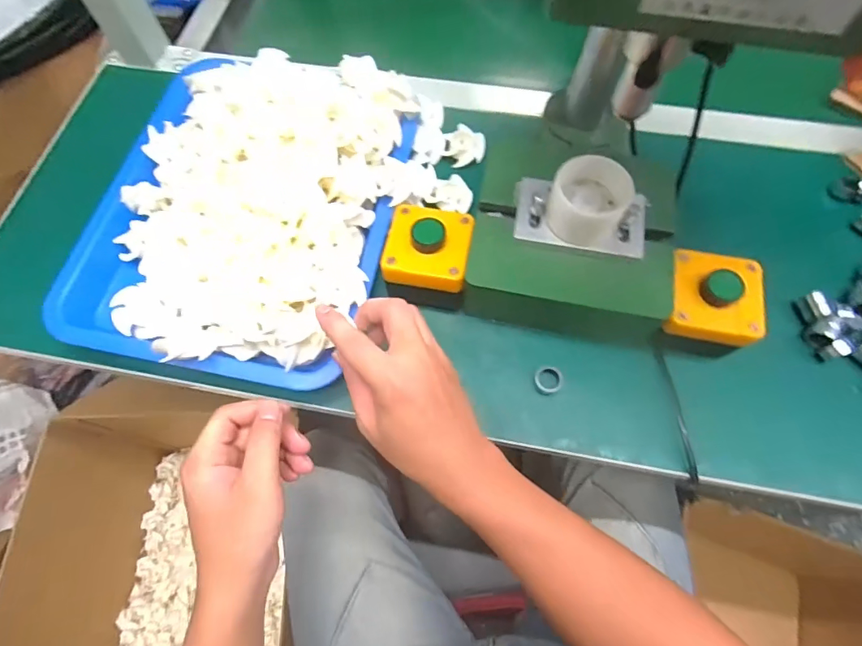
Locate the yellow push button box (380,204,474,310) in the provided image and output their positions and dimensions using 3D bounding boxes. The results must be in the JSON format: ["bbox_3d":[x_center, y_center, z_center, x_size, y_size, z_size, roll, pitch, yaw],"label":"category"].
[{"bbox_3d":[-0.003,-0.053,0.398,0.069,0.060,0.080,9,66,4],"label":"yellow push button box"}]

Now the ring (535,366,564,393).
[{"bbox_3d":[0.097,0.047,0.385,0.023,0.008,0.021,0,66,0],"label":"ring"}]

